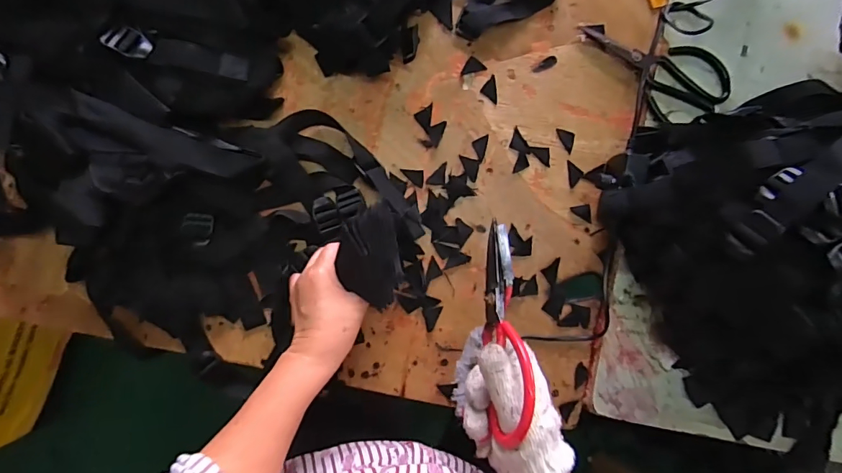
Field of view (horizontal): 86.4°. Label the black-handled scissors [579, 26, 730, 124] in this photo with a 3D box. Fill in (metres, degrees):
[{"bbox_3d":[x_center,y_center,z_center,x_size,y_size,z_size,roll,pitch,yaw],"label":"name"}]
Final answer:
[{"bbox_3d":[0.268,-0.199,0.498,0.090,0.020,0.156,-37,90,-2],"label":"black-handled scissors"}]

